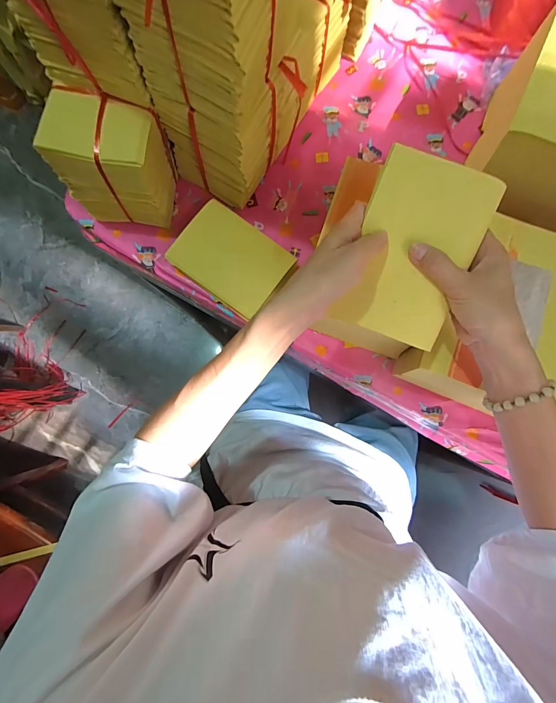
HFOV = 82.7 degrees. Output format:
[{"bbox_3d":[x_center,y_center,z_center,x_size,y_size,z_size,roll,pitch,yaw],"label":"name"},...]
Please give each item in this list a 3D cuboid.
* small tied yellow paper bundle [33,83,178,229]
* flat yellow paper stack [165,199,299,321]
[{"bbox_3d":[-0.219,-0.257,0.439,0.127,0.144,0.094,7,82,2],"label":"small tied yellow paper bundle"},{"bbox_3d":[-0.067,-0.136,0.477,0.158,0.013,0.119,36,93,-12],"label":"flat yellow paper stack"}]

